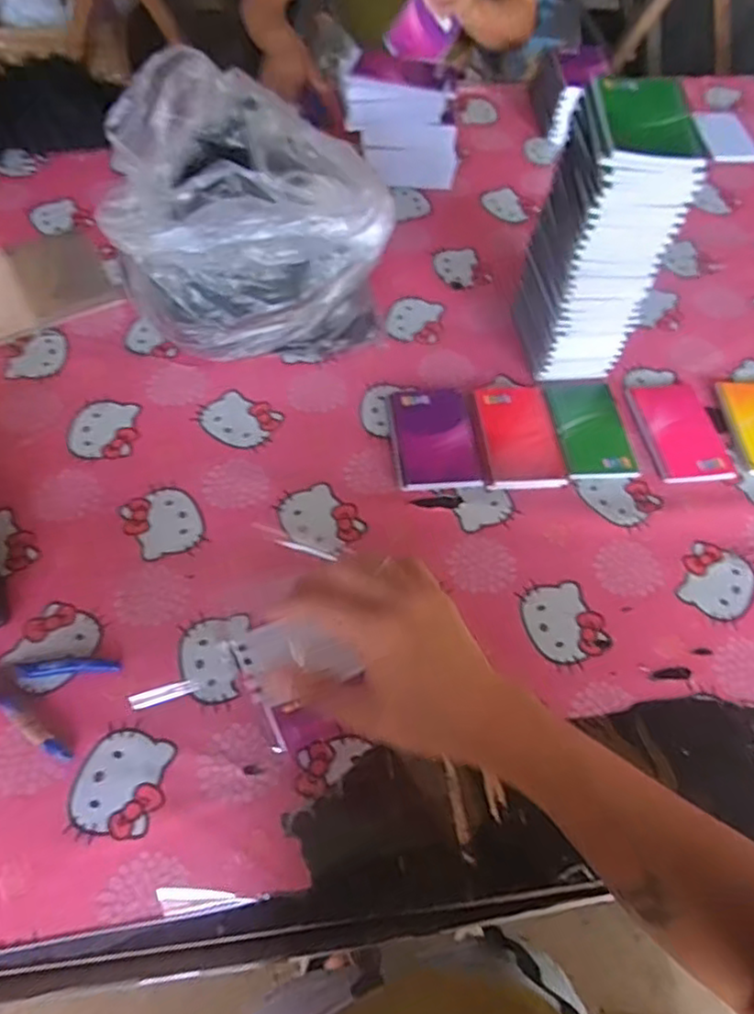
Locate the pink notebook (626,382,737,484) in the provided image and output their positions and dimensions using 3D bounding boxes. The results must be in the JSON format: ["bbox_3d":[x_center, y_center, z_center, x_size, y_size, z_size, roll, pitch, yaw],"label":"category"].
[{"bbox_3d":[0.344,-0.088,0.747,0.086,0.009,0.135,-4,59,-5],"label":"pink notebook"}]

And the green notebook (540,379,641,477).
[{"bbox_3d":[0.241,-0.089,0.738,0.086,0.009,0.129,-4,61,-12],"label":"green notebook"}]

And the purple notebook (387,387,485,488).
[{"bbox_3d":[0.062,-0.077,0.717,0.088,0.014,0.125,-3,58,-5],"label":"purple notebook"}]

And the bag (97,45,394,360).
[{"bbox_3d":[-0.128,-0.298,0.718,0.278,0.241,0.231,-2,58,-4],"label":"bag"}]

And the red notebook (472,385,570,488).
[{"bbox_3d":[0.158,-0.083,0.729,0.084,0.015,0.136,-3,58,-5],"label":"red notebook"}]

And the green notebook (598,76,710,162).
[{"bbox_3d":[0.242,-0.350,0.584,0.080,0.006,0.137,4,58,0],"label":"green notebook"}]

